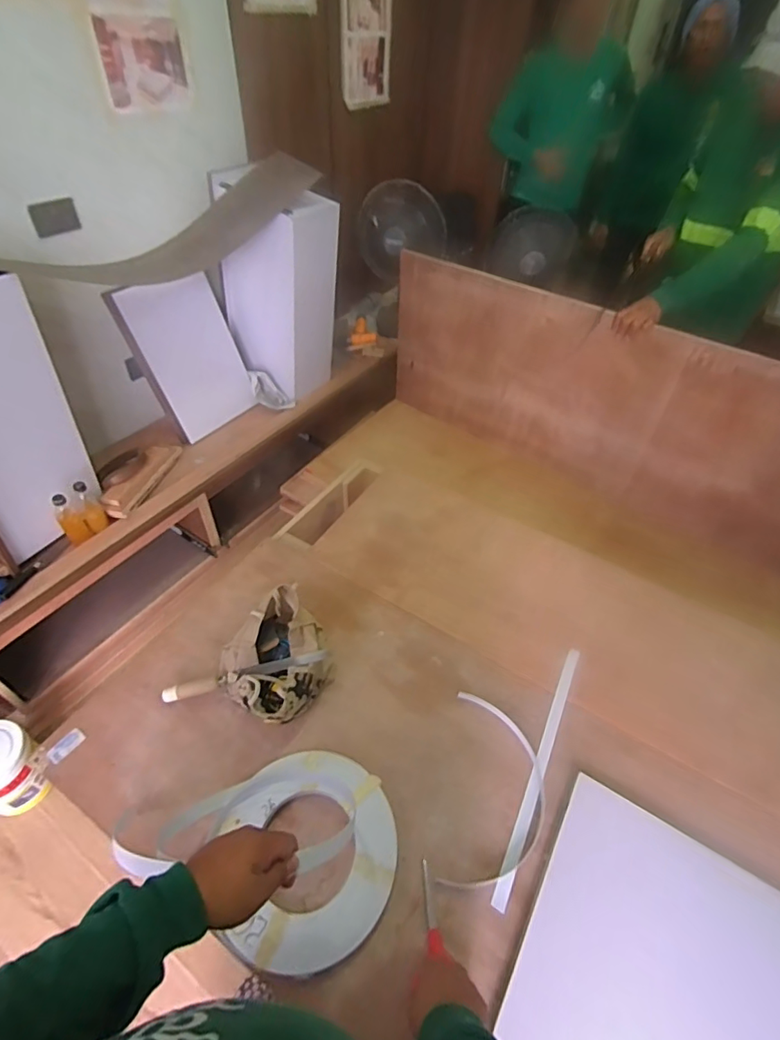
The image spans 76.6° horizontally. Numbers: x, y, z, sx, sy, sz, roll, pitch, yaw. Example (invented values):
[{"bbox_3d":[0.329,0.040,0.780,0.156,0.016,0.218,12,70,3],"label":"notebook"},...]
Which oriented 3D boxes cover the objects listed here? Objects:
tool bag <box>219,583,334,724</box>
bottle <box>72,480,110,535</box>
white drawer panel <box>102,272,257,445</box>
[{"bbox_3d":[-0.202,0.246,0.884,0.181,0.149,0.184,35,54,26],"label":"tool bag"},{"bbox_3d":[-0.853,-0.033,1.402,0.058,0.160,0.051,-31,55,-28],"label":"bottle"},{"bbox_3d":[-0.675,-0.557,1.693,0.319,0.509,0.064,-32,42,-19],"label":"white drawer panel"}]

